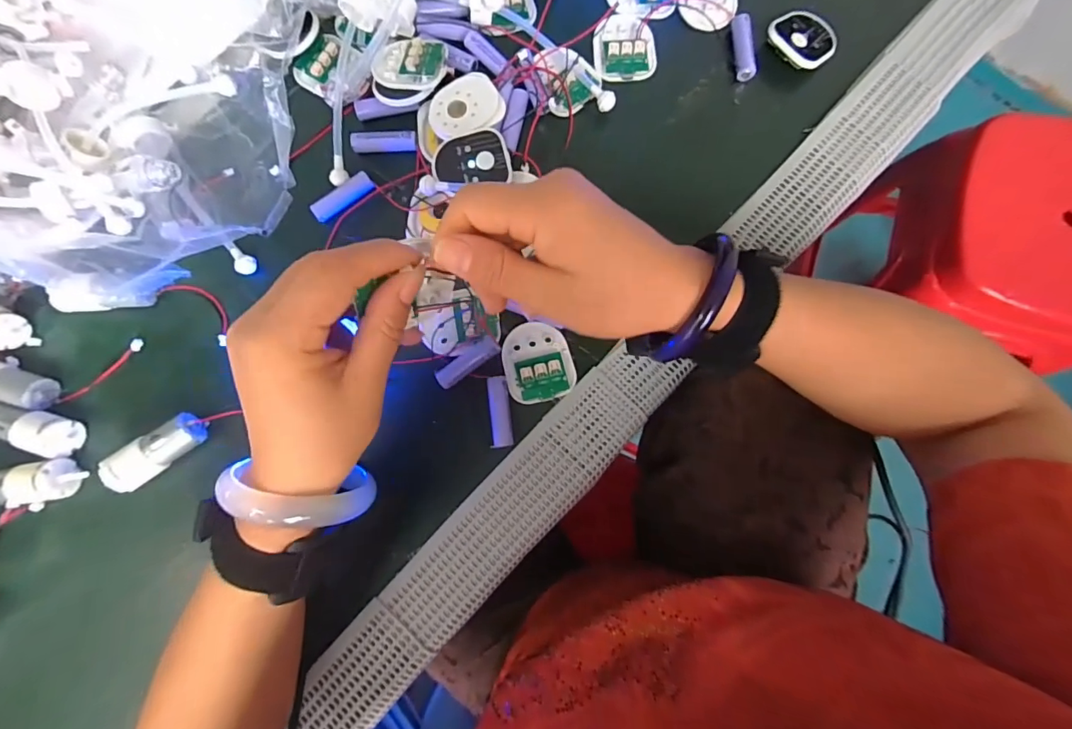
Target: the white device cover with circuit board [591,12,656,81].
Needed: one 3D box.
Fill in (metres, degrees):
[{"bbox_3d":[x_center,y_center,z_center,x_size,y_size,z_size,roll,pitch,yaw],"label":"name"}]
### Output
[{"bbox_3d":[0.072,-0.261,0.381,0.049,0.007,0.060,-6,80,1],"label":"white device cover with circuit board"}]

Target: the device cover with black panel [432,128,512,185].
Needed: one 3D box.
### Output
[{"bbox_3d":[-0.049,-0.158,0.359,0.058,0.011,0.040,-4,80,1],"label":"device cover with black panel"}]

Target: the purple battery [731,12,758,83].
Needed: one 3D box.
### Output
[{"bbox_3d":[0.169,-0.259,0.382,0.013,0.015,0.053,-3,80,2],"label":"purple battery"}]

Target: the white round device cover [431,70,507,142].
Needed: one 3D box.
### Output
[{"bbox_3d":[-0.054,-0.201,0.360,0.057,0.004,0.046,-9,80,0],"label":"white round device cover"}]

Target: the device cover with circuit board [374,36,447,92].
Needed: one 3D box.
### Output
[{"bbox_3d":[-0.098,-0.235,0.362,0.051,0.011,0.042,15,81,4],"label":"device cover with circuit board"}]

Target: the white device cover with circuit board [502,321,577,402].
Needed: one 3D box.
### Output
[{"bbox_3d":[0.001,-0.003,0.340,0.049,0.009,0.058,-17,80,-1],"label":"white device cover with circuit board"}]

